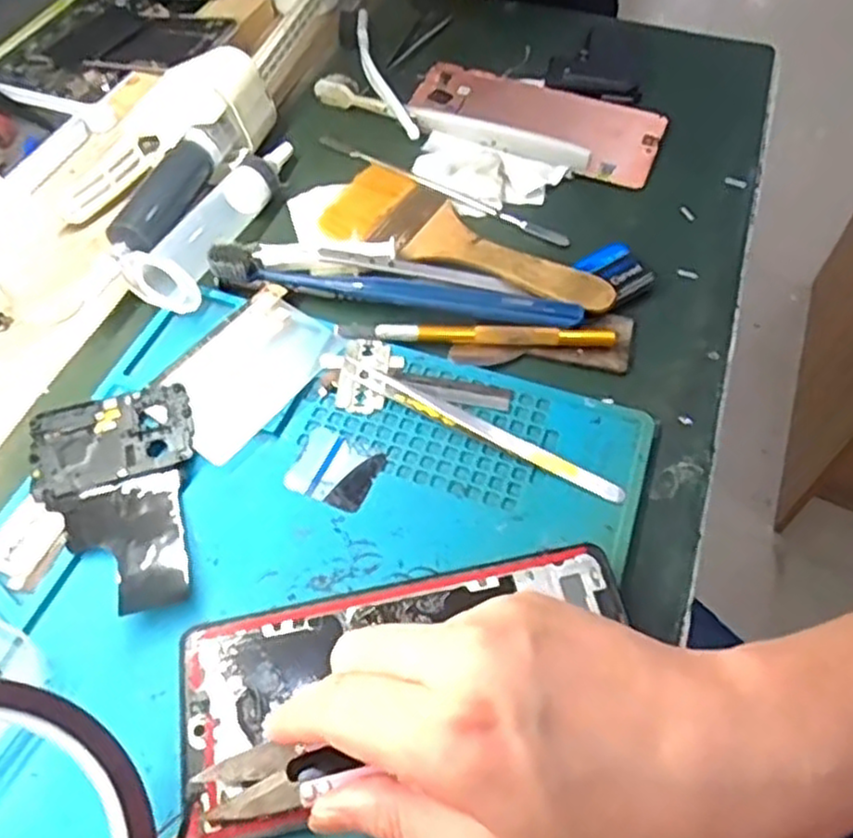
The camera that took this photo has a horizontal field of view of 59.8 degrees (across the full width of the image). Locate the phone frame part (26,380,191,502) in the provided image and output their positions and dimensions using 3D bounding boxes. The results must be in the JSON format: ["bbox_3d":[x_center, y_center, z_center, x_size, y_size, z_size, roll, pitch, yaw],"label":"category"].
[{"bbox_3d":[-0.138,0.009,0.327,0.068,0.005,0.045,-16,58,-13],"label":"phone frame part"}]

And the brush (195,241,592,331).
[{"bbox_3d":[-0.016,-0.065,0.369,0.182,0.021,0.019,9,56,4],"label":"brush"}]

